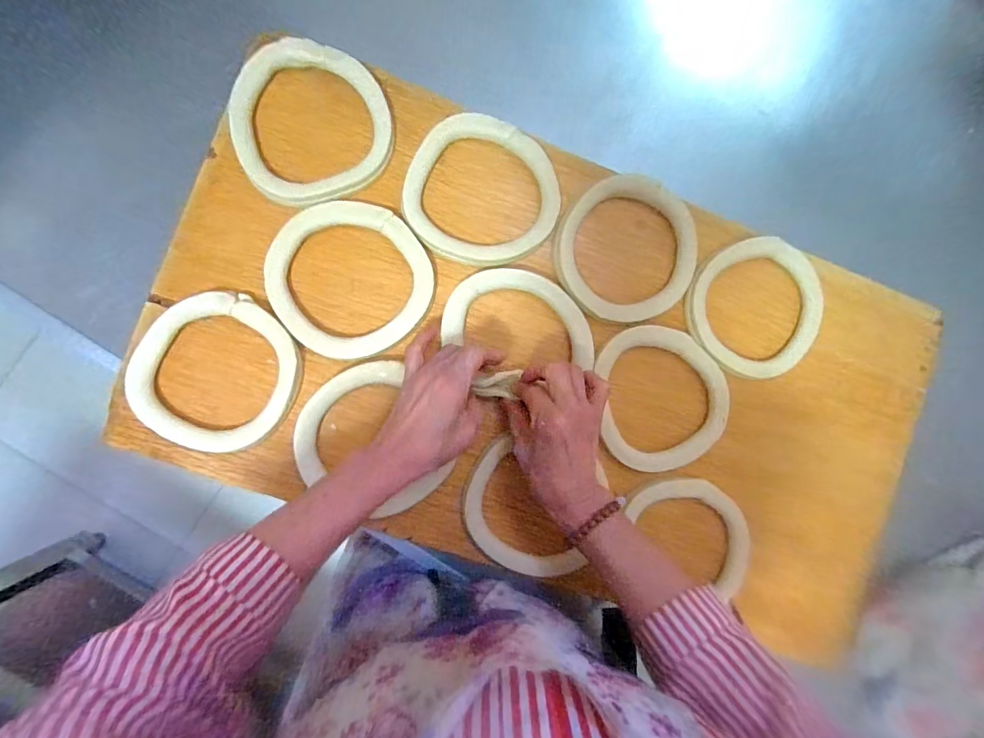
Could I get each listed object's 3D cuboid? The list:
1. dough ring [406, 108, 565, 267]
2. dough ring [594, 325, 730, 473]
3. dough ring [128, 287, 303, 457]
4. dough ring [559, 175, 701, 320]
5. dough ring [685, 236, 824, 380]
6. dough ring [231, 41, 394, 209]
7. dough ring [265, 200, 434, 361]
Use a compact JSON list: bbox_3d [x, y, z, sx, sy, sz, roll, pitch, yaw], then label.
[{"bbox_3d":[-0.007,-0.176,0.437,0.149,0.010,0.142,0,89,-6],"label":"dough ring"},{"bbox_3d":[0.176,0.029,0.449,0.130,0.015,0.147,-9,90,-6],"label":"dough ring"},{"bbox_3d":[-0.255,0.004,0.408,0.137,0.016,0.142,0,89,-6],"label":"dough ring"},{"bbox_3d":[0.138,-0.123,0.450,0.144,0.010,0.144,0,89,-6],"label":"dough ring"},{"bbox_3d":[0.280,-0.064,0.463,0.147,0.021,0.139,0,89,-6],"label":"dough ring"},{"bbox_3d":[-0.172,-0.235,0.416,0.145,0.019,0.141,0,89,-6],"label":"dough ring"},{"bbox_3d":[-0.136,-0.087,0.423,0.145,0.012,0.154,0,89,-6],"label":"dough ring"}]

